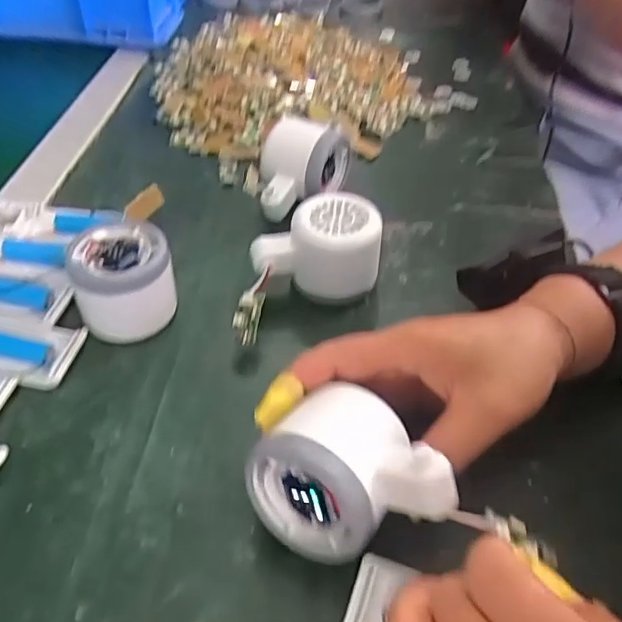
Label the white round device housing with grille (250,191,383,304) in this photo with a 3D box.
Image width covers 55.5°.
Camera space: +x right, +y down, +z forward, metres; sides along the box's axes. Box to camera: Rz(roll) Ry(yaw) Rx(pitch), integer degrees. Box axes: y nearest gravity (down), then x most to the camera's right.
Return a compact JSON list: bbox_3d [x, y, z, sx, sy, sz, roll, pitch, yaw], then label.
[{"bbox_3d":[0.004,-0.039,0.392,0.084,0.056,0.056,0,44,-3],"label":"white round device housing with grille"}]

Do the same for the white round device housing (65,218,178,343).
[{"bbox_3d":[-0.114,-0.018,0.366,0.058,0.053,0.054,-6,44,-10],"label":"white round device housing"}]

